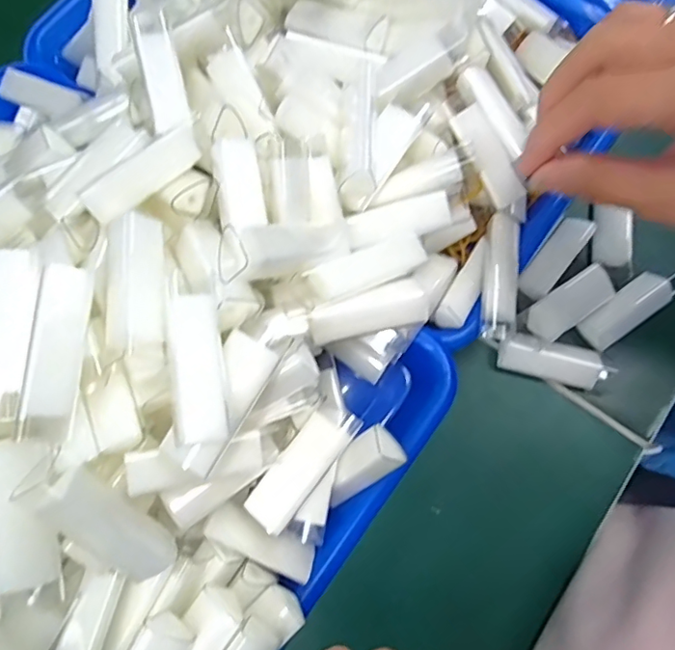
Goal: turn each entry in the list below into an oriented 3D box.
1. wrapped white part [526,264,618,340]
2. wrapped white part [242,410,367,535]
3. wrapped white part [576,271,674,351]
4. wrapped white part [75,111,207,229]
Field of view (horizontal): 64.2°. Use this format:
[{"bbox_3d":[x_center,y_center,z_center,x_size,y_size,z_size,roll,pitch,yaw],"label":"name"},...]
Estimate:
[{"bbox_3d":[0.134,-0.012,0.310,0.059,0.016,0.023,-34,78,-8],"label":"wrapped white part"},{"bbox_3d":[-0.016,0.065,0.250,0.022,0.009,0.061,37,79,9],"label":"wrapped white part"},{"bbox_3d":[0.172,-0.009,0.317,0.061,0.013,0.022,-36,78,-8],"label":"wrapped white part"},{"bbox_3d":[-0.087,-0.071,0.248,0.017,0.011,0.066,37,64,9],"label":"wrapped white part"}]

